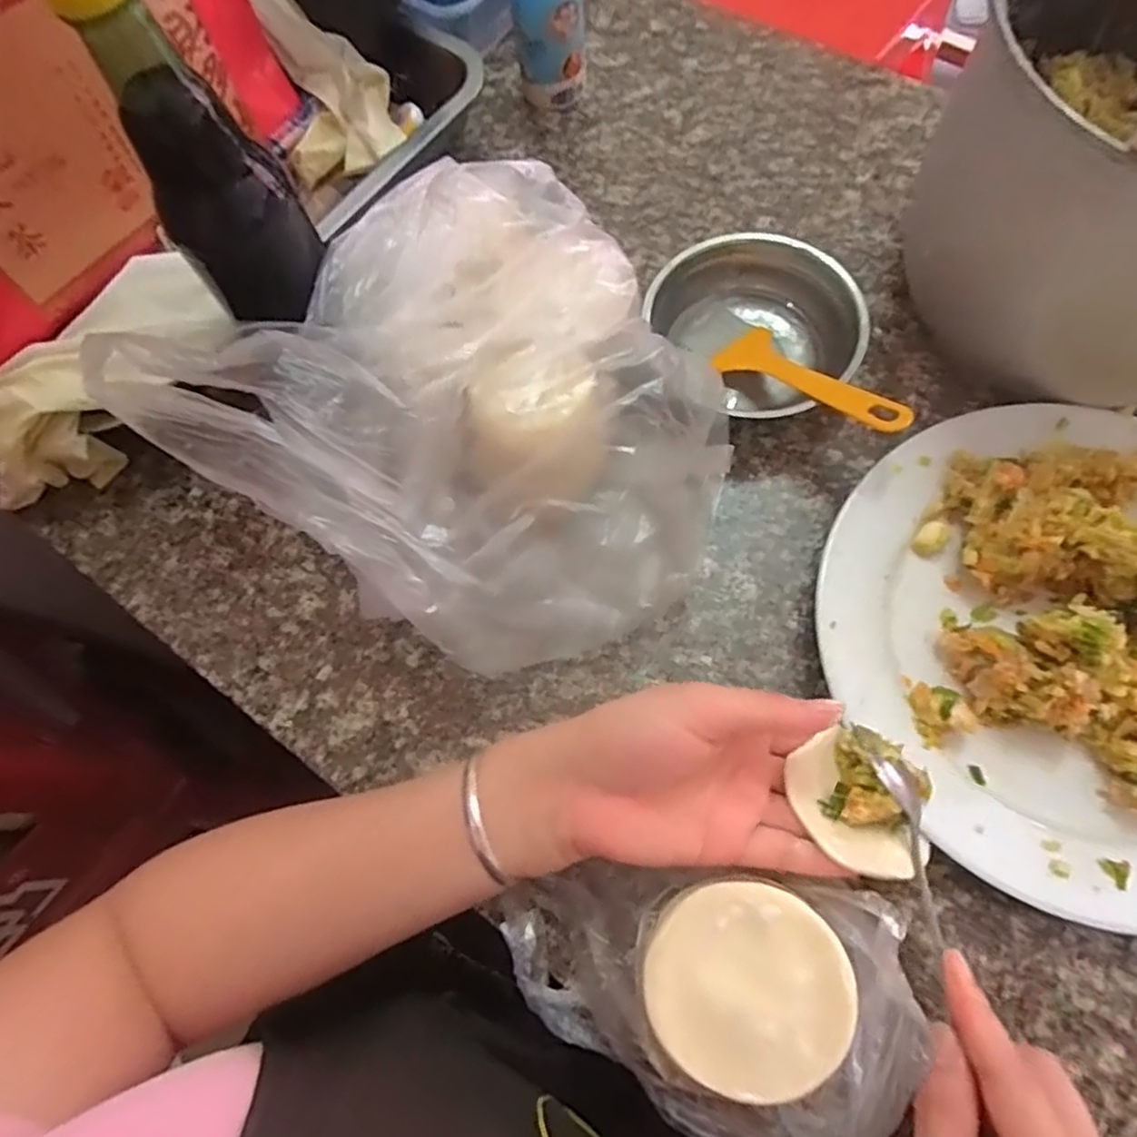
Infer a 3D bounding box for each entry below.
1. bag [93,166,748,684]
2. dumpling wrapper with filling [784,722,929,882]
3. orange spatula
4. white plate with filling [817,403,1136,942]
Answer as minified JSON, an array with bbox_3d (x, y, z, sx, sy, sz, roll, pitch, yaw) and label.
[{"bbox_3d":[-0.054,-0.089,0.363,0.279,0.111,0.221,31,74,13],"label":"bag"},{"bbox_3d":[0.127,0.099,0.303,0.062,0.017,0.056,22,72,11],"label":"dumpling wrapper with filling"},{"bbox_3d":[0.131,-0.098,0.375,0.037,0.013,0.112,-40,52,-11],"label":"orange spatula"},{"bbox_3d":[0.246,0.029,0.327,0.228,0.065,0.241,-1,69,3],"label":"white plate with filling"}]

